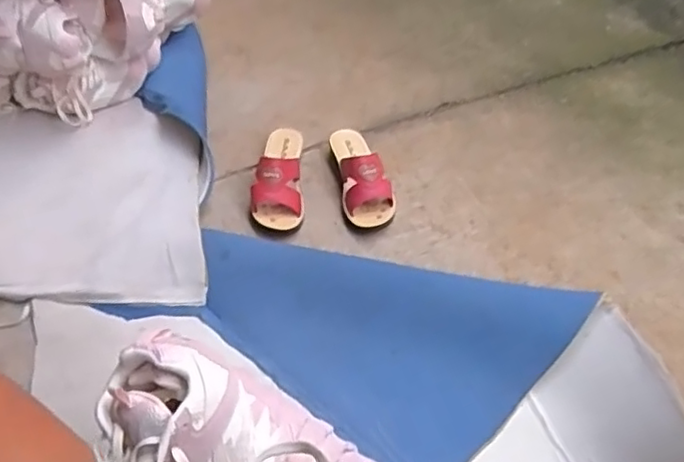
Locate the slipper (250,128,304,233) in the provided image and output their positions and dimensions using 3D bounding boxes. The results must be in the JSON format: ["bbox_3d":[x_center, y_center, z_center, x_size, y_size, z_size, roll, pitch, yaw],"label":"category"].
[{"bbox_3d":[-0.106,-0.098,1.042,0.082,0.064,0.207,1,50,-4],"label":"slipper"}]

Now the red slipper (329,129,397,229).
[{"bbox_3d":[0.034,-0.102,1.057,0.082,0.070,0.207,-5,50,-9],"label":"red slipper"}]

